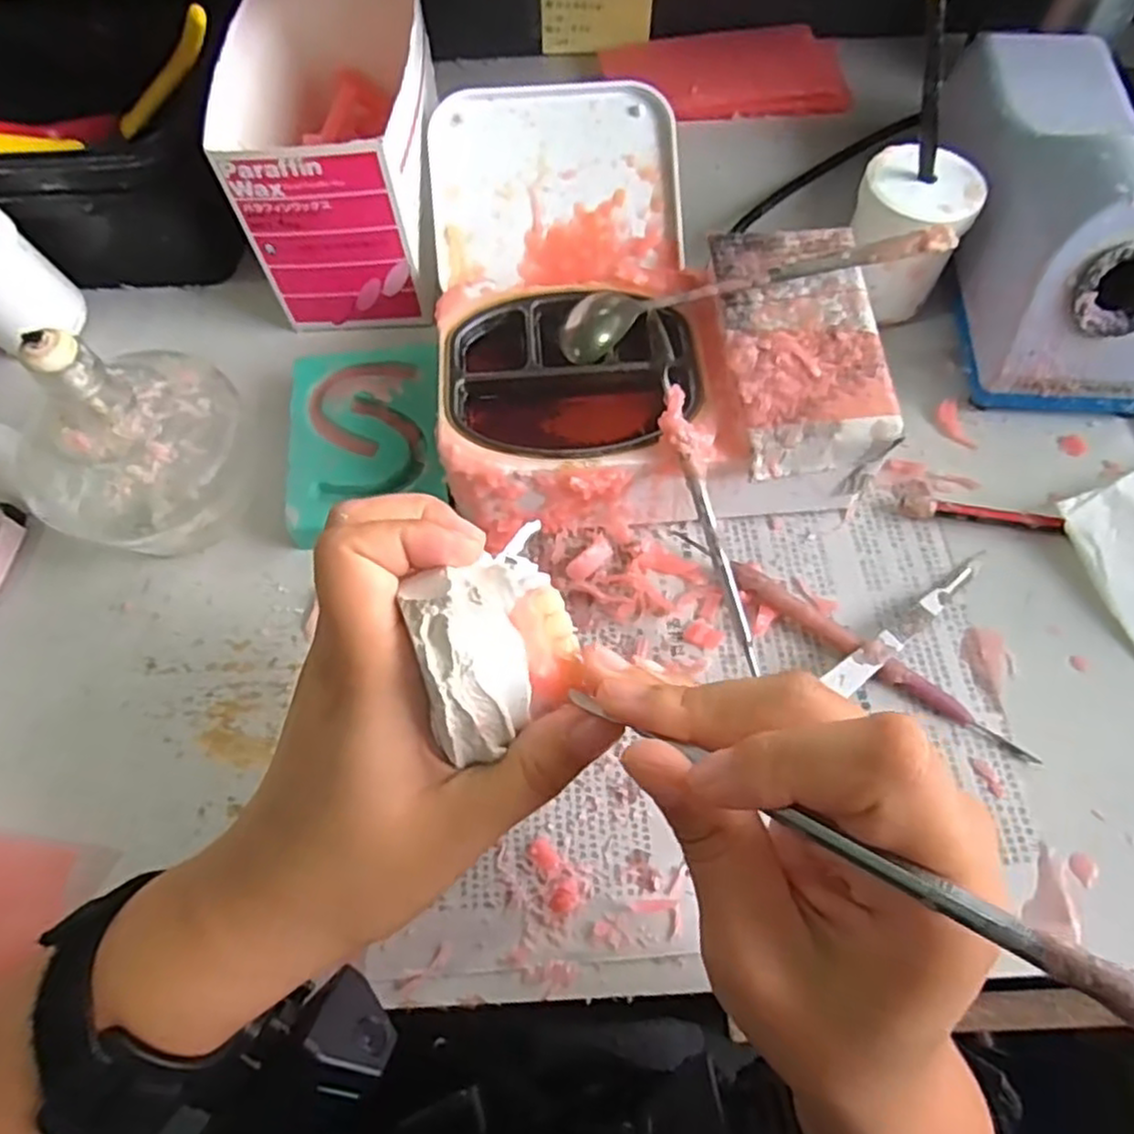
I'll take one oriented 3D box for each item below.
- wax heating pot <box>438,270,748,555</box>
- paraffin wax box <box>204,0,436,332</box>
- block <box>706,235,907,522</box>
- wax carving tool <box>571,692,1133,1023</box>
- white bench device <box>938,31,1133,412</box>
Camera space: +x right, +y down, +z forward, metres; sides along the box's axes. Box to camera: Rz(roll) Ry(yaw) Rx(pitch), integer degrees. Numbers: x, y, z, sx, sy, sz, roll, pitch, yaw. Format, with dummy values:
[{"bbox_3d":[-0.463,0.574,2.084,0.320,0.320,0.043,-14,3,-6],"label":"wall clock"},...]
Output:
[{"bbox_3d":[0.009,-0.076,0.341,0.134,0.063,0.123,2,64,2],"label":"wax heating pot"},{"bbox_3d":[-0.121,-0.234,0.399,0.090,0.092,0.180,-4,64,-1],"label":"paraffin wax box"},{"bbox_3d":[0.101,-0.084,0.340,0.073,0.070,0.123,-2,64,0],"label":"block"},{"bbox_3d":[0.063,0.058,0.135,0.168,0.005,0.007,21,64,38],"label":"wax carving tool"},{"bbox_3d":[0.246,-0.195,0.374,0.093,0.092,0.221,4,64,3],"label":"white bench device"}]

